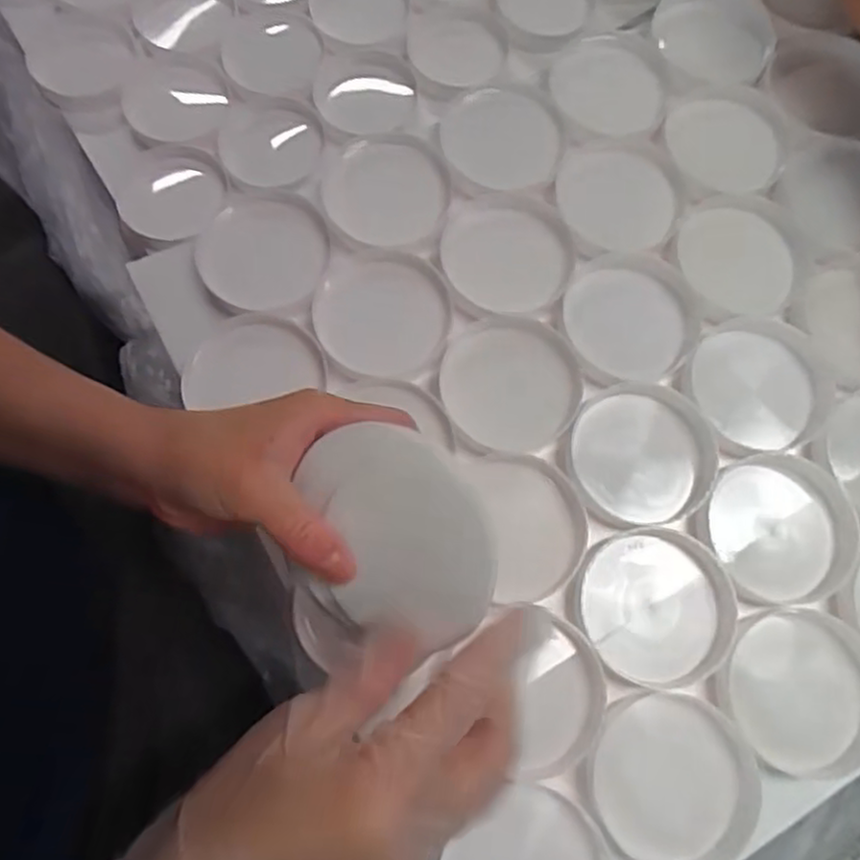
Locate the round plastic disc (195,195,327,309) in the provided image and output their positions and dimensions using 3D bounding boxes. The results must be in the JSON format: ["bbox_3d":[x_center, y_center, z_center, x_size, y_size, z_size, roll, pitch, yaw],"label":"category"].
[{"bbox_3d":[-0.099,-0.106,0.410,0.078,0.012,0.080,7,65,6],"label":"round plastic disc"}]

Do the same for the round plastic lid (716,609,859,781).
[{"bbox_3d":[0.187,0.130,0.347,0.069,0.014,0.075,0,74,-1],"label":"round plastic lid"}]

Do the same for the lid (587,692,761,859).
[{"bbox_3d":[0.116,0.170,0.334,0.076,0.017,0.074,0,74,-1],"label":"lid"}]

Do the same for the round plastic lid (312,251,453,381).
[{"bbox_3d":[-0.027,-0.065,0.399,0.075,0.009,0.075,0,74,-1],"label":"round plastic lid"}]

